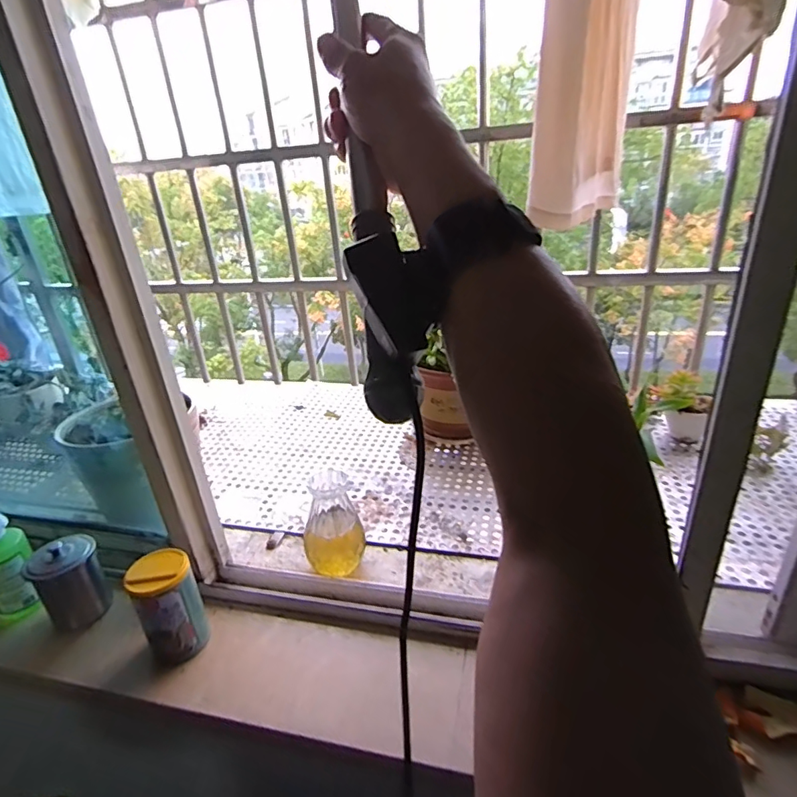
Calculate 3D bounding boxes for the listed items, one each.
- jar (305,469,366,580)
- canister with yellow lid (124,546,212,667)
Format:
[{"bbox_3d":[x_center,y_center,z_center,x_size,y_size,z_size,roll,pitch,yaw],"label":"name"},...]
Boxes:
[{"bbox_3d":[-0.095,0.188,0.710,0.072,0.168,0.067,-4,26,2],"label":"jar"},{"bbox_3d":[-0.261,0.240,0.563,0.066,0.116,0.063,-20,30,-28],"label":"canister with yellow lid"}]

